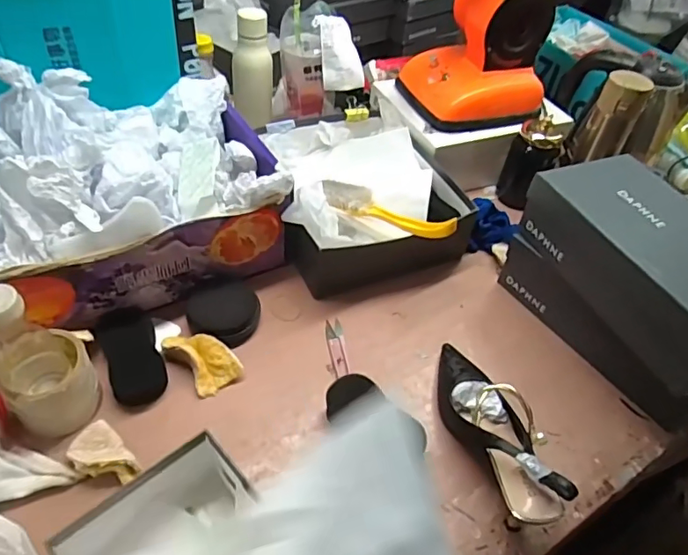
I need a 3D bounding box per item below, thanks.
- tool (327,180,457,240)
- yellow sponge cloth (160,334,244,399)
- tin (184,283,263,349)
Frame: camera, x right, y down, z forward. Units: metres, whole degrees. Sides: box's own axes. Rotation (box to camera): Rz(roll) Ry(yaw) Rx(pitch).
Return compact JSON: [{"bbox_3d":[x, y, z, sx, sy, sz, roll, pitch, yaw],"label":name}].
[{"bbox_3d":[0.056,-0.095,0.742,0.207,0.049,0.041,26,50,17],"label":"tool"},{"bbox_3d":[-0.173,0.097,0.650,0.090,0.032,0.056,37,53,25],"label":"yellow sponge cloth"},{"bbox_3d":[-0.154,0.042,0.693,0.083,0.033,0.094,19,48,10],"label":"tin"}]

